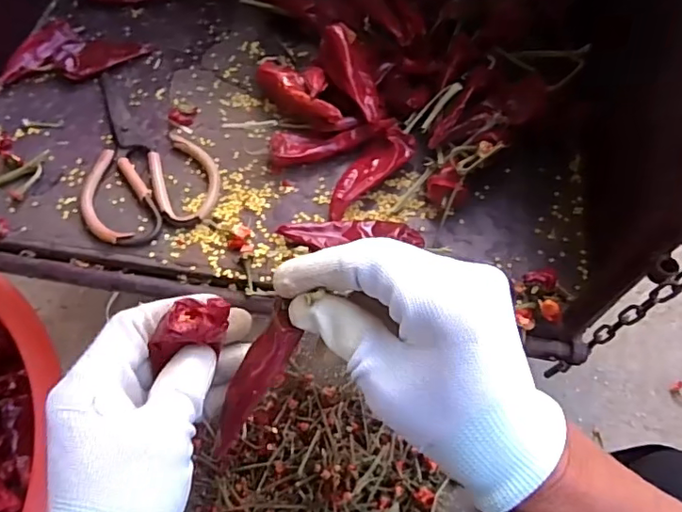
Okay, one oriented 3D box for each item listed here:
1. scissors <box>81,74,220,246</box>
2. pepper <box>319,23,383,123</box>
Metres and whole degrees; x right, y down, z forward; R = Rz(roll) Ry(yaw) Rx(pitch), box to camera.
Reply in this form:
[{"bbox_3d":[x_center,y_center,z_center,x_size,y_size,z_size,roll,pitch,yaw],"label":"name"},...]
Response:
[{"bbox_3d":[-0.169,-0.090,0.467,0.108,0.013,0.171,-15,66,-8],"label":"scissors"},{"bbox_3d":[0.011,-0.154,0.467,0.035,0.025,0.091,-25,83,-12],"label":"pepper"}]

